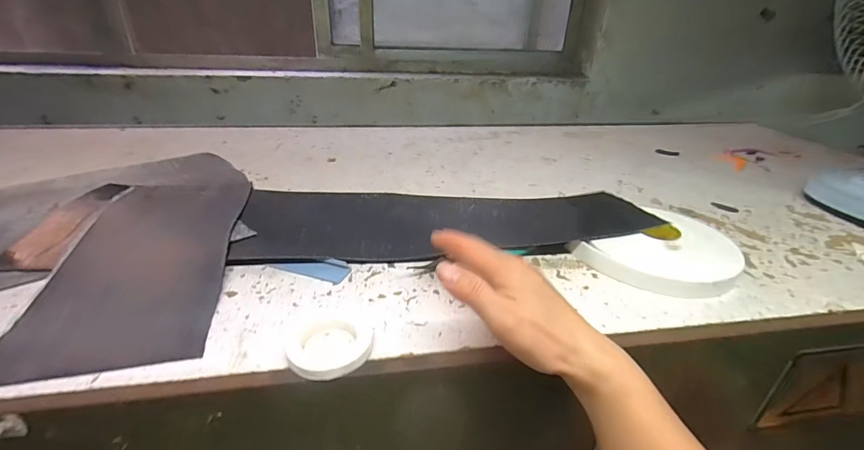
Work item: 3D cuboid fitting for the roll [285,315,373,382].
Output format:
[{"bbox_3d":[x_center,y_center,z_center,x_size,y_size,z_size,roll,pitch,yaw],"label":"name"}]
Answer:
[{"bbox_3d":[-0.076,0.087,0.298,0.061,0.010,0.065,-20,39,-32],"label":"roll"}]

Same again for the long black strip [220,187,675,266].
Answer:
[{"bbox_3d":[0.008,-0.018,0.467,0.437,0.036,0.170,-1,33,-7],"label":"long black strip"}]

